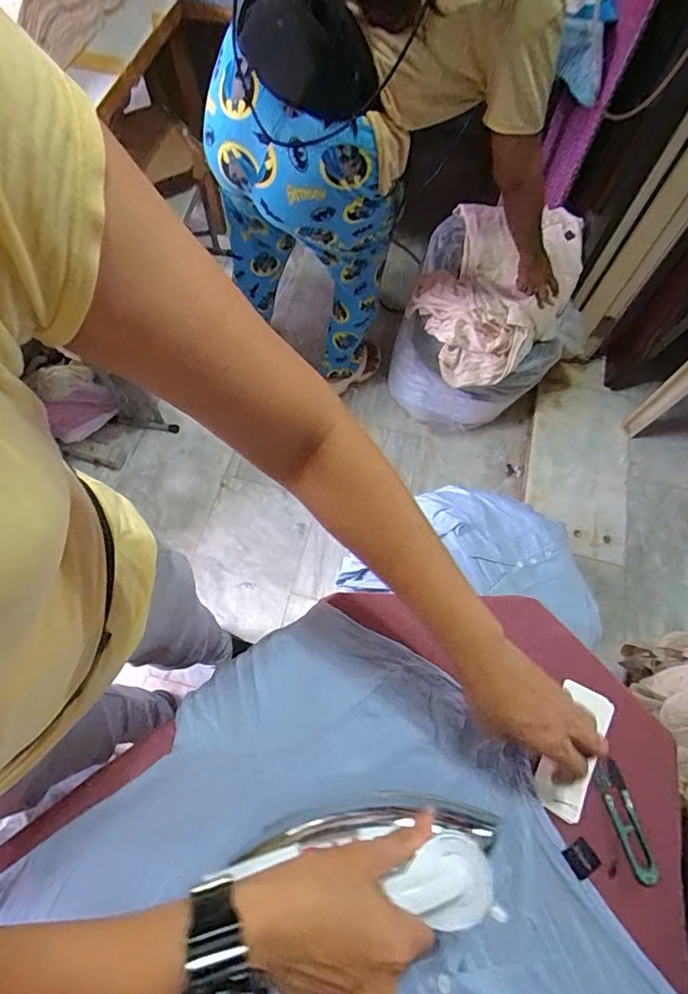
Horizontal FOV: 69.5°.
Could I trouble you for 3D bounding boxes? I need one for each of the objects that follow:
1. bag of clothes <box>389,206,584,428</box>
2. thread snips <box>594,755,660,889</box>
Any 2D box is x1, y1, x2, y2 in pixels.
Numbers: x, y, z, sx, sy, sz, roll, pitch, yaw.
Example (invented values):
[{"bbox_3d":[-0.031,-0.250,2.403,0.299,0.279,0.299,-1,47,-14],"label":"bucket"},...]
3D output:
[{"bbox_3d":[0.424,-0.516,1.492,0.472,0.396,0.518,18,66,5],"label":"bag of clothes"},{"bbox_3d":[0.257,0.294,0.453,0.027,0.009,0.095,-11,67,-8],"label":"thread snips"}]

